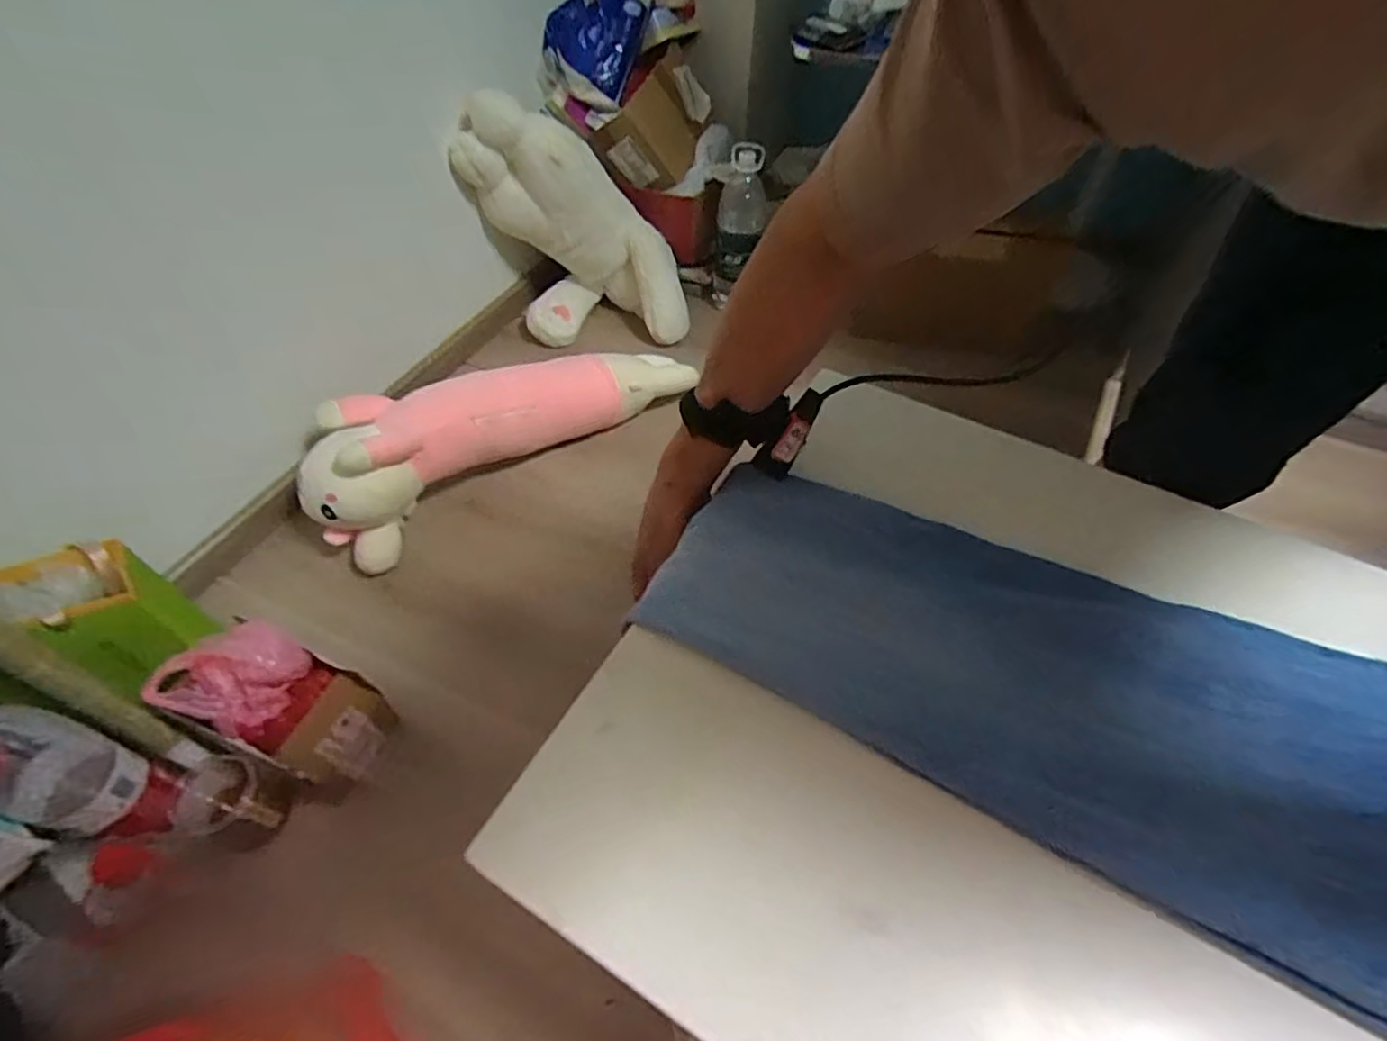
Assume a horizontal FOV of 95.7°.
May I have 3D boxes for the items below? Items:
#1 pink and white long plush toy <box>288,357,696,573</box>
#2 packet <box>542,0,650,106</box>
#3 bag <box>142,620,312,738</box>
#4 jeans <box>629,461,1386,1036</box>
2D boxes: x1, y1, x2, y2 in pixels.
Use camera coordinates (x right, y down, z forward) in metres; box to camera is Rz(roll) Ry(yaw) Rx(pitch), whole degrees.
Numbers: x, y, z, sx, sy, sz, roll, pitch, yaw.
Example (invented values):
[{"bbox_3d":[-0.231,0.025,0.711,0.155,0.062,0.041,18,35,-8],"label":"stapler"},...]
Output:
[{"bbox_3d":[-0.319,-0.189,1.114,0.700,0.197,0.177,-34,59,-25],"label":"pink and white long plush toy"},{"bbox_3d":[-0.196,-1.019,1.295,0.180,0.209,0.045,21,4,-19],"label":"packet"},{"bbox_3d":[-0.530,0.186,0.732,0.099,0.087,0.132,28,56,20],"label":"bag"},{"bbox_3d":[0.382,0.161,0.341,0.878,0.037,0.212,21,53,19],"label":"jeans"}]

